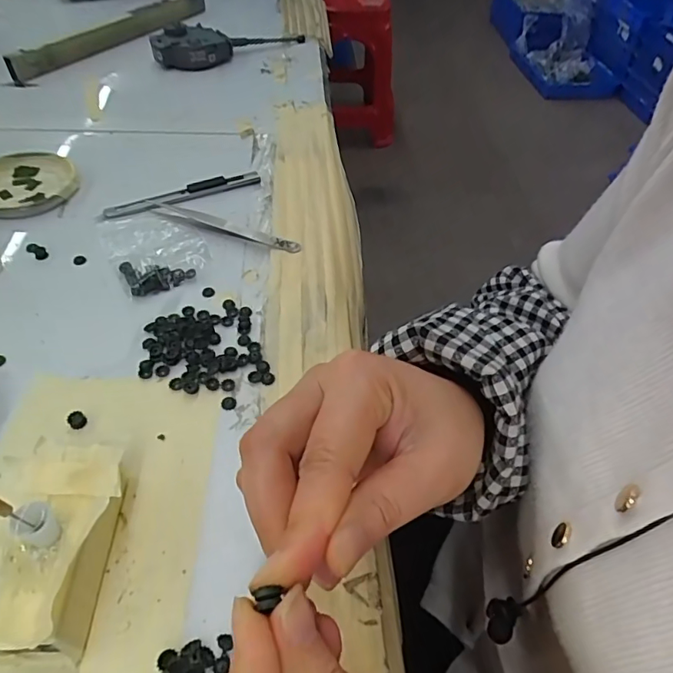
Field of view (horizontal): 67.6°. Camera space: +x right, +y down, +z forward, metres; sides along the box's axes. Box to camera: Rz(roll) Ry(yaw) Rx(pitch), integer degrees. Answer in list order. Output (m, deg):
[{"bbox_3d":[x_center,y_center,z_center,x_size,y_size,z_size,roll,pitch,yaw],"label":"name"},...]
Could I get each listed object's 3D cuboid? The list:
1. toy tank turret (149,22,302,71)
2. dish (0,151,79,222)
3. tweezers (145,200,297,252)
[{"bbox_3d":[-0.121,-0.354,0.597,0.193,0.034,0.053,-24,55,-23],"label":"toy tank turret"},{"bbox_3d":[-0.252,-0.123,0.404,0.077,0.010,0.086,-20,54,-20],"label":"dish"},{"bbox_3d":[-0.088,-0.084,0.380,0.128,0.010,0.013,20,51,12],"label":"tweezers"}]

